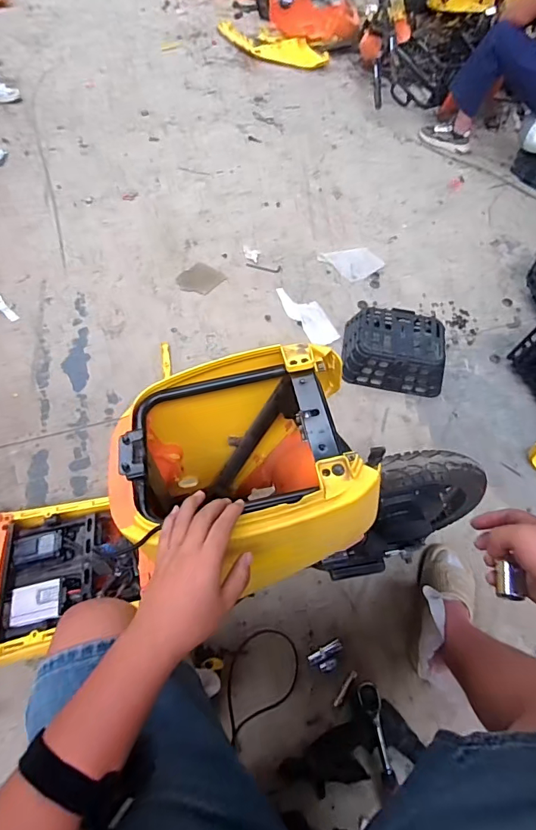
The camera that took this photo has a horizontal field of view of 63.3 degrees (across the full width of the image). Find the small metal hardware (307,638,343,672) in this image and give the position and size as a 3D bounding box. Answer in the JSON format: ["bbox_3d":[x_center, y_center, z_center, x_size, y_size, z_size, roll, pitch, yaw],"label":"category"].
[{"bbox_3d":[0.127,0.506,0.911,0.077,0.027,0.046,-25,63,-19],"label":"small metal hardware"}]

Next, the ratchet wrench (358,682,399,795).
[{"bbox_3d":[0.209,0.601,0.822,0.042,0.027,0.171,-10,77,-11],"label":"ratchet wrench"}]

